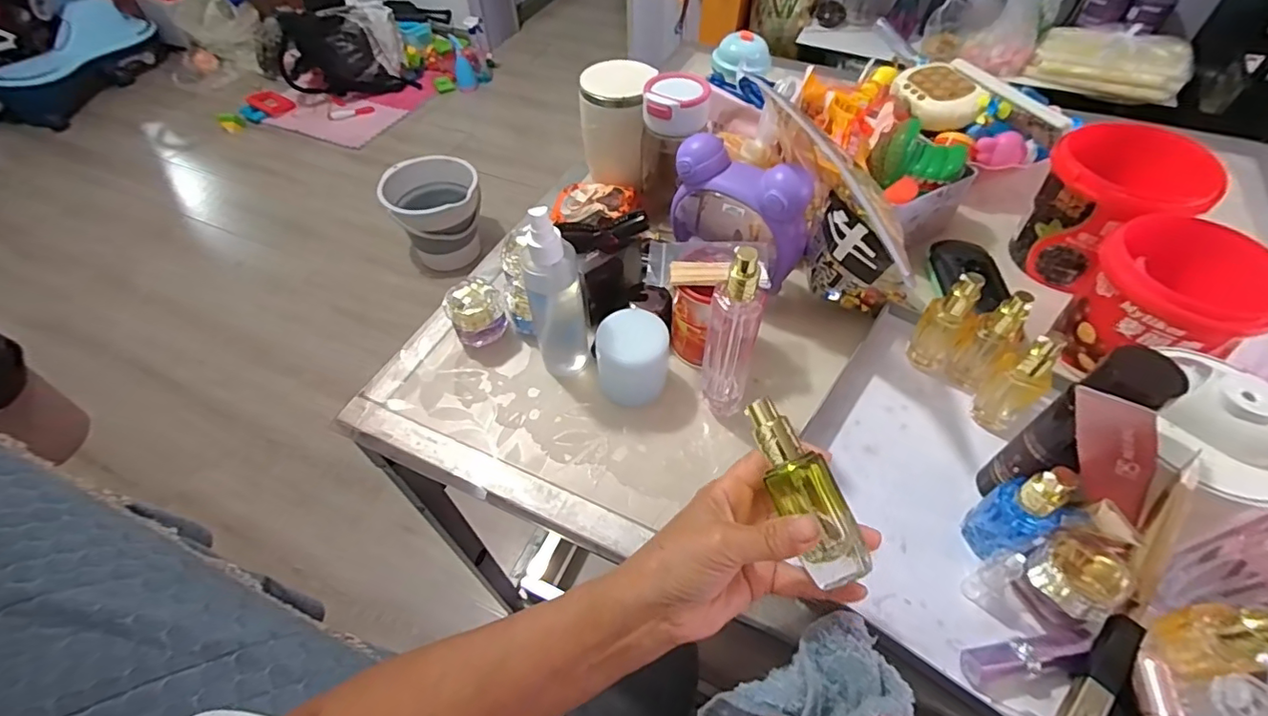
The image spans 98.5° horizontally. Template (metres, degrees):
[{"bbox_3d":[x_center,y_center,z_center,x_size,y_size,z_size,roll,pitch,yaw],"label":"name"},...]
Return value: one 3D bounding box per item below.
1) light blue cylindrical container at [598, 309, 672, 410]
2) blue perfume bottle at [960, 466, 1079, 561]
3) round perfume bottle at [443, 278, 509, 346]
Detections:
[{"bbox_3d":[-0.001,0.002,0.487,0.063,0.076,0.055,-3,52,-1],"label":"light blue cylindrical container"},{"bbox_3d":[0.274,0.108,0.385,0.033,0.103,0.039,-22,55,-15],"label":"blue perfume bottle"},{"bbox_3d":[-0.158,-0.047,0.546,0.052,0.055,0.044,-23,56,-16],"label":"round perfume bottle"}]

